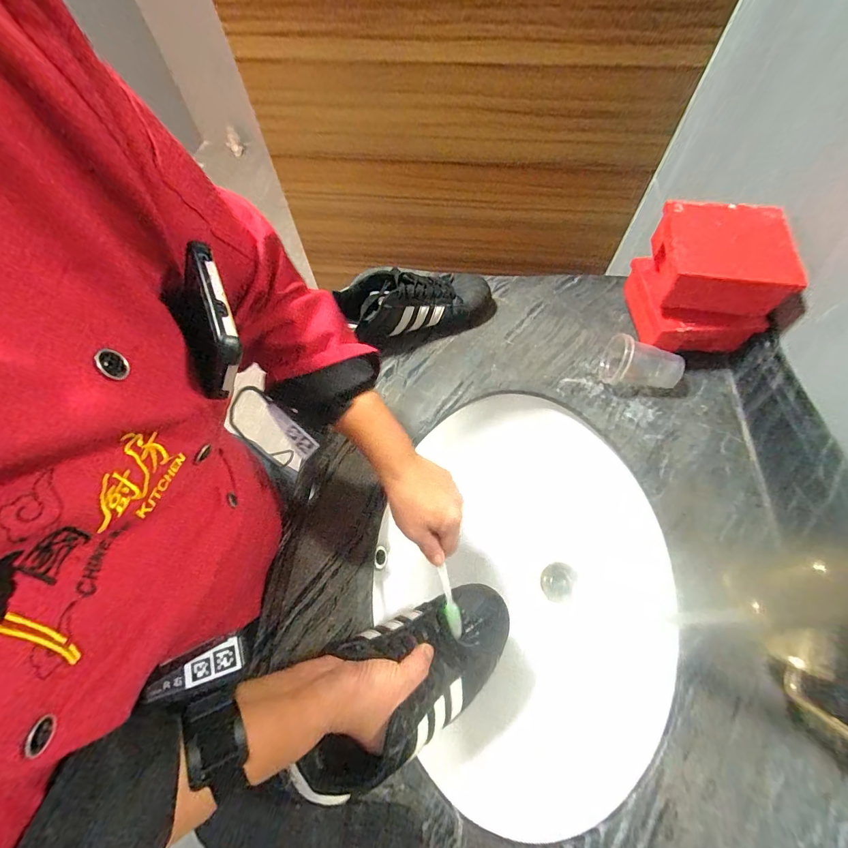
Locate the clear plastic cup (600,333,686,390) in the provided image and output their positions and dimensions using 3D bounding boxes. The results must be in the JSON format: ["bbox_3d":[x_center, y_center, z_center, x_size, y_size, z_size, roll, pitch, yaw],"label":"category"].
[{"bbox_3d":[0.292,-0.078,0.515,0.100,0.060,0.065,29,67,16],"label":"clear plastic cup"}]

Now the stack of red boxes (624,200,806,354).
[{"bbox_3d":[0.366,-0.188,0.517,0.133,0.160,0.147,5,63,6],"label":"stack of red boxes"}]

